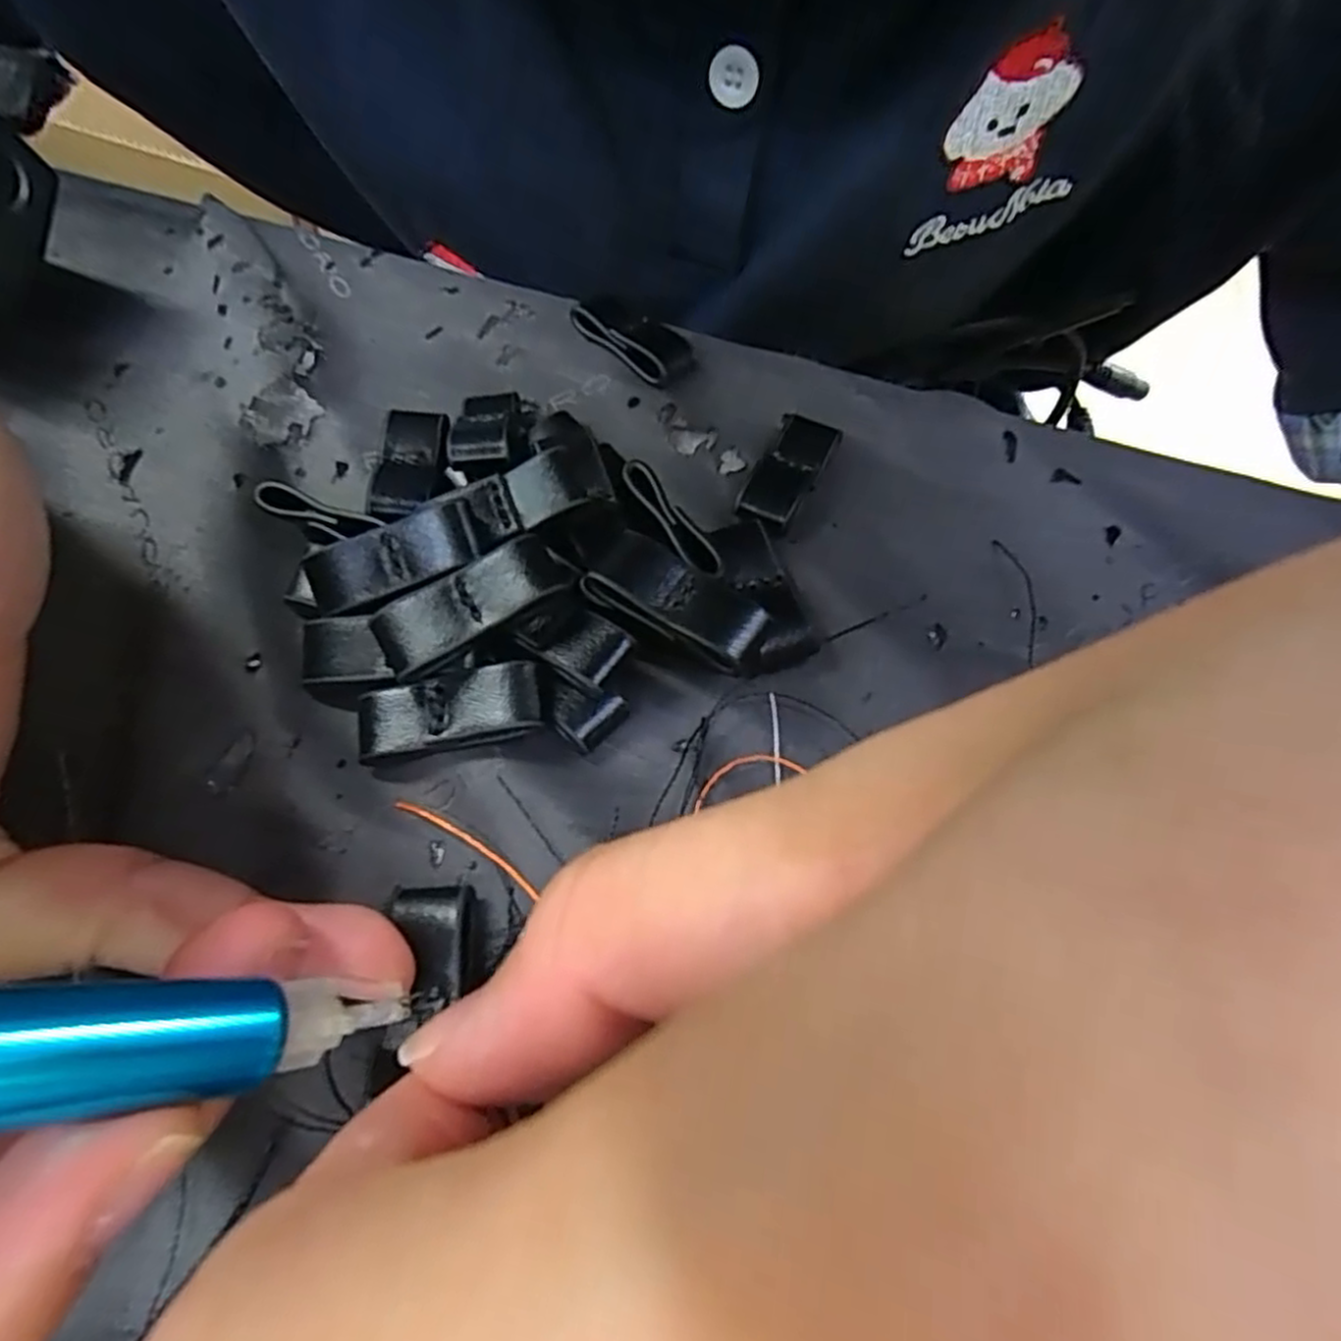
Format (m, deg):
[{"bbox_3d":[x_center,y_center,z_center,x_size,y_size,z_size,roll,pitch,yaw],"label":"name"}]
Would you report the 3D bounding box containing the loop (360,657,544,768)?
[{"bbox_3d":[-0.033,0.007,0.111,0.027,0.008,0.012,-5,60,-7],"label":"loop"}]

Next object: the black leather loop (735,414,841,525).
[{"bbox_3d":[0.022,-0.037,0.140,0.011,0.004,0.027,23,61,10],"label":"black leather loop"}]

